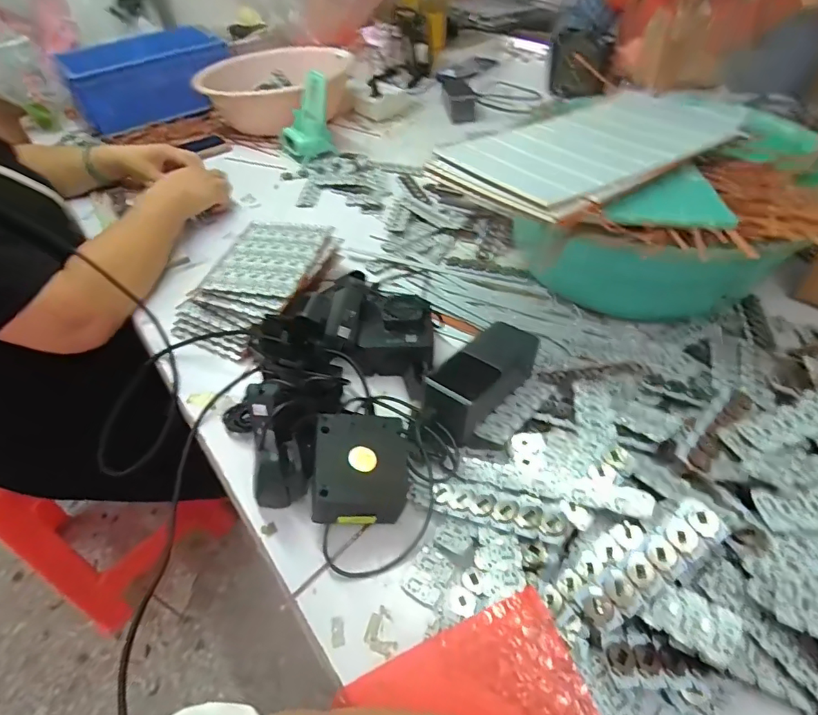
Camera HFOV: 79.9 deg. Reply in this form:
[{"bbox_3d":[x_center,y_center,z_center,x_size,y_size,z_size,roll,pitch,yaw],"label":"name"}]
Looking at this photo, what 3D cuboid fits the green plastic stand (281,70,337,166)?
[{"bbox_3d":[-0.191,-0.439,0.893,0.089,0.117,0.090,-25,49,-17],"label":"green plastic stand"}]

